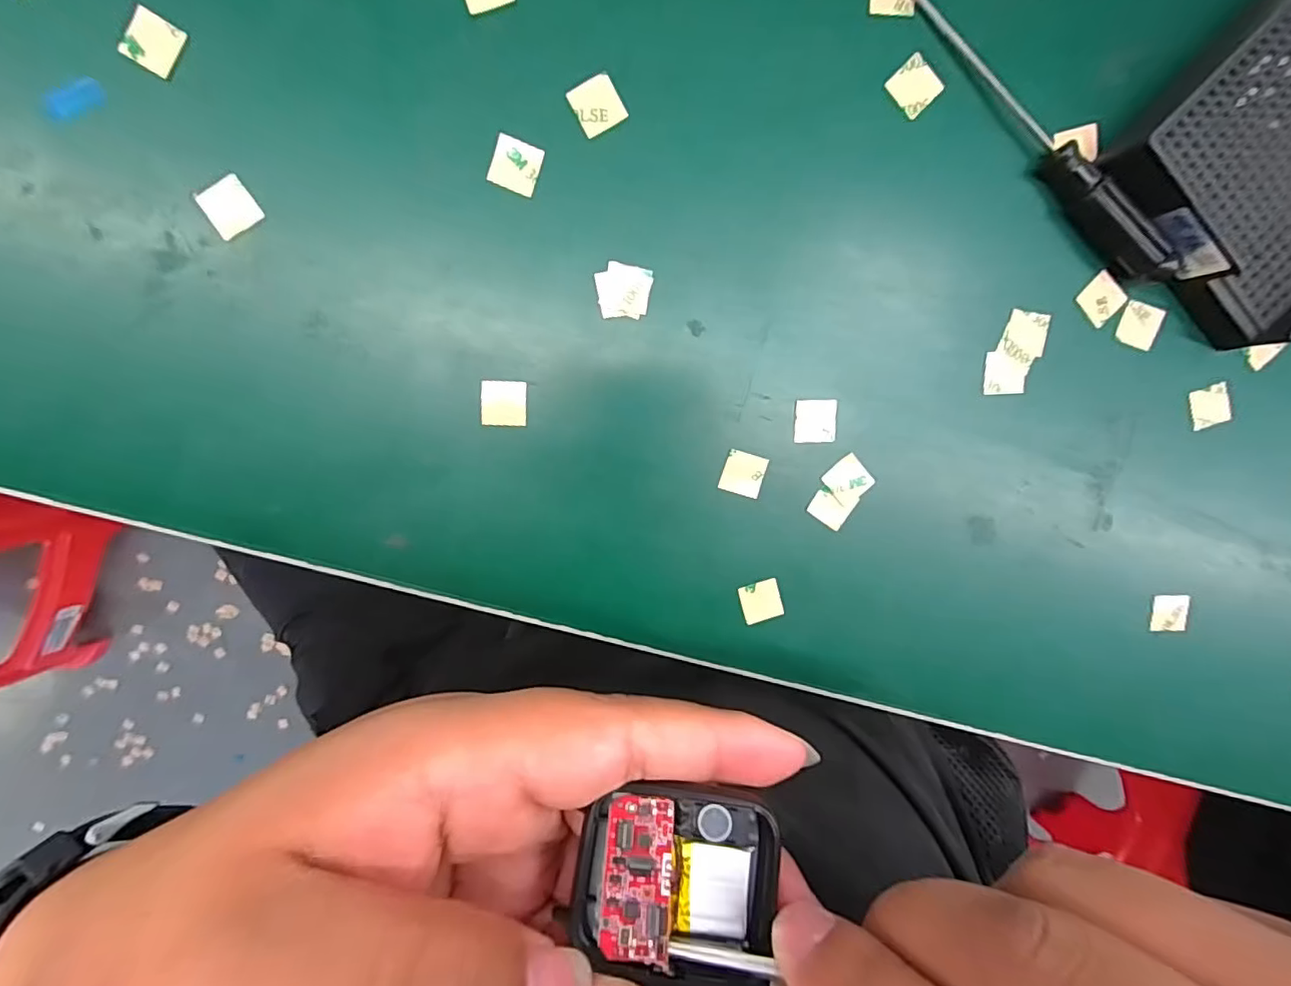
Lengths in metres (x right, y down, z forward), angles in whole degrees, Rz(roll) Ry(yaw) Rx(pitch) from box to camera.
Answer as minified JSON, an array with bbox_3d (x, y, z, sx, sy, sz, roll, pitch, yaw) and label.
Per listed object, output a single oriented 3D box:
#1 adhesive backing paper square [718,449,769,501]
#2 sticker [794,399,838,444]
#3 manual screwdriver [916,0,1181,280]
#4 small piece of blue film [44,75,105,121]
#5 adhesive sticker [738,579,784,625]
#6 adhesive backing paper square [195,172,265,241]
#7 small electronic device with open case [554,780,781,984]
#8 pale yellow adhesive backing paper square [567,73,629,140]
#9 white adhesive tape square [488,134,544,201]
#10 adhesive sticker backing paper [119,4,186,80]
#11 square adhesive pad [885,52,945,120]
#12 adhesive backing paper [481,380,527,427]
[{"bbox_3d":[0.037,-0.007,0.207,0.015,0.004,0.015,16,94,-5],"label":"adhesive backing paper square"},{"bbox_3d":[0.063,-0.026,0.206,0.015,0.004,0.016,0,97,-3],"label":"sticker"},{"bbox_3d":[0.136,-0.121,0.189,0.012,0.016,0.129,-43,99,3],"label":"manual screwdriver"},{"bbox_3d":[-0.178,-0.123,0.173,0.018,0.004,0.009,-30,99,0],"label":"small piece of blue film"},{"bbox_3d":[0.045,0.042,0.215,0.015,0.004,0.015,-17,97,-3],"label":"adhesive sticker"},{"bbox_3d":[-0.134,-0.092,0.179,0.015,0.004,0.016,-31,100,1],"label":"adhesive backing paper square"},{"bbox_3d":[0.007,0.083,0.123,0.041,0.011,0.034,8,70,3],"label":"small electronic device with open case"},{"bbox_3d":[-0.016,-0.128,0.185,0.015,0.004,0.016,-30,100,0],"label":"pale yellow adhesive backing paper square"},{"bbox_3d":[-0.043,-0.109,0.185,0.016,0.004,0.016,19,99,-9],"label":"white adhesive tape square"},{"bbox_3d":[-0.152,-0.139,0.171,0.015,0.004,0.015,28,96,-8],"label":"adhesive sticker backing paper"},{"bbox_3d":[0.092,-0.140,0.191,0.016,0.004,0.016,-44,98,4],"label":"square adhesive pad"},{"bbox_3d":[-0.050,-0.031,0.196,0.015,0.004,0.015,2,100,-6],"label":"adhesive backing paper"}]

